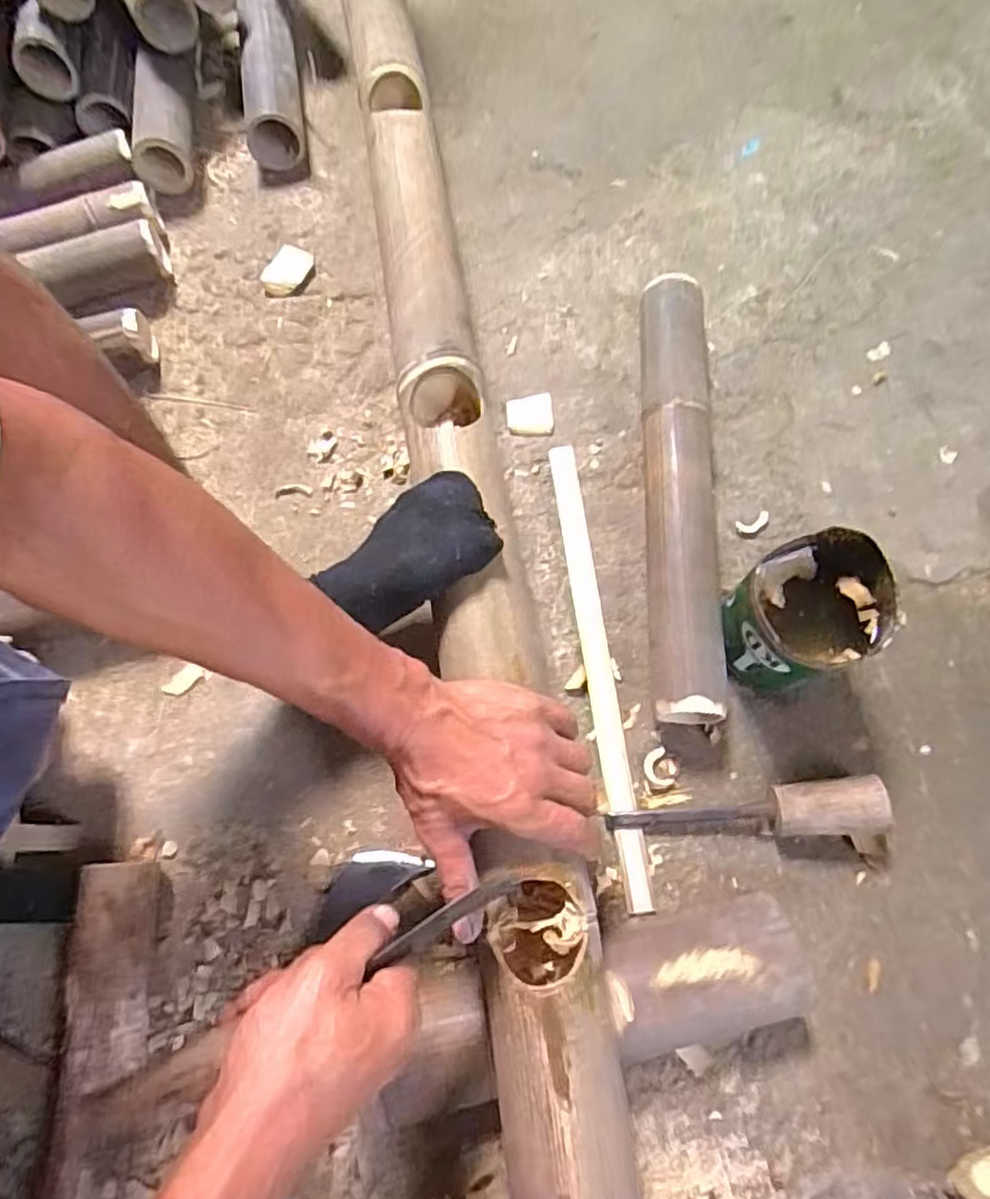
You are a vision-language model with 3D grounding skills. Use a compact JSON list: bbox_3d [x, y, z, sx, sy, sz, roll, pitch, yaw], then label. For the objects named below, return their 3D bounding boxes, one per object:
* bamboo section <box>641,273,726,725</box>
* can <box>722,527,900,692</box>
[{"bbox_3d":[0.161,-0.104,0.592,0.062,0.062,0.425,1,69,4],"label":"bamboo section"},{"bbox_3d":[0.235,0.014,0.514,0.106,0.109,0.095,-22,69,-5],"label":"can"}]

